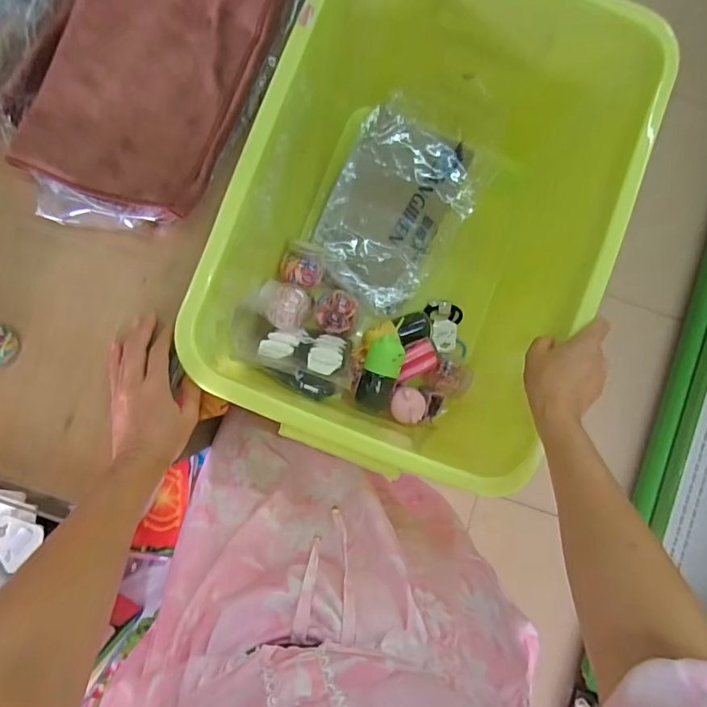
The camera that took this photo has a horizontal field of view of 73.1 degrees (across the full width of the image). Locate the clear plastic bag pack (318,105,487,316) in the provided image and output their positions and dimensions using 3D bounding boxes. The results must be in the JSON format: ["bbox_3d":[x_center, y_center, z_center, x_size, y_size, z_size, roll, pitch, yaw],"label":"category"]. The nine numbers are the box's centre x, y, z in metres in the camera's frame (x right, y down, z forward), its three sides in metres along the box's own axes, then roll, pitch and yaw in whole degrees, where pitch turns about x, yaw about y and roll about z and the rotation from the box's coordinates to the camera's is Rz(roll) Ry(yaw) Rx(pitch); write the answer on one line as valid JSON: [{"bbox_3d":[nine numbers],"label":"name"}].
[{"bbox_3d":[0.065,-0.219,0.752,0.203,0.046,0.281,28,86,-1],"label":"clear plastic bag pack"}]

